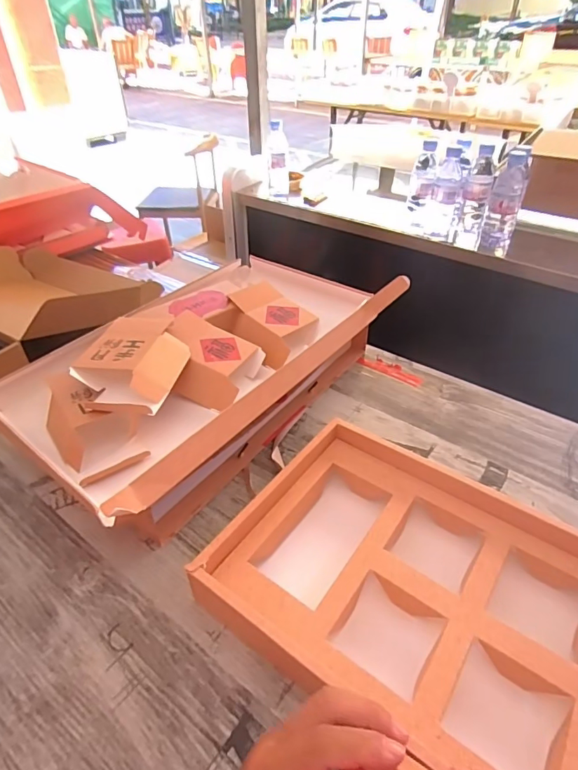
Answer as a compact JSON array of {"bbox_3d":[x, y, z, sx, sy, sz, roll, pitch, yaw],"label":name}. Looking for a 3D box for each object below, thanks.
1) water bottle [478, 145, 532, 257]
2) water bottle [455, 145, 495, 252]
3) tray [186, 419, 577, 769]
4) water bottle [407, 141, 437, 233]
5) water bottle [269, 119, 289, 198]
[{"bbox_3d":[0.447,-0.373,0.948,0.065,0.196,0.055,16,44,19],"label":"water bottle"},{"bbox_3d":[0.408,-0.404,0.995,0.053,0.200,0.053,9,42,11],"label":"water bottle"},{"bbox_3d":[0.174,0.224,0.443,0.469,0.069,0.276,24,46,28],"label":"tray"},{"bbox_3d":[0.298,-0.442,1.027,0.052,0.175,0.065,9,42,11],"label":"water bottle"},{"bbox_3d":[-0.027,-0.588,1.187,0.050,0.172,0.050,-1,41,0],"label":"water bottle"}]

